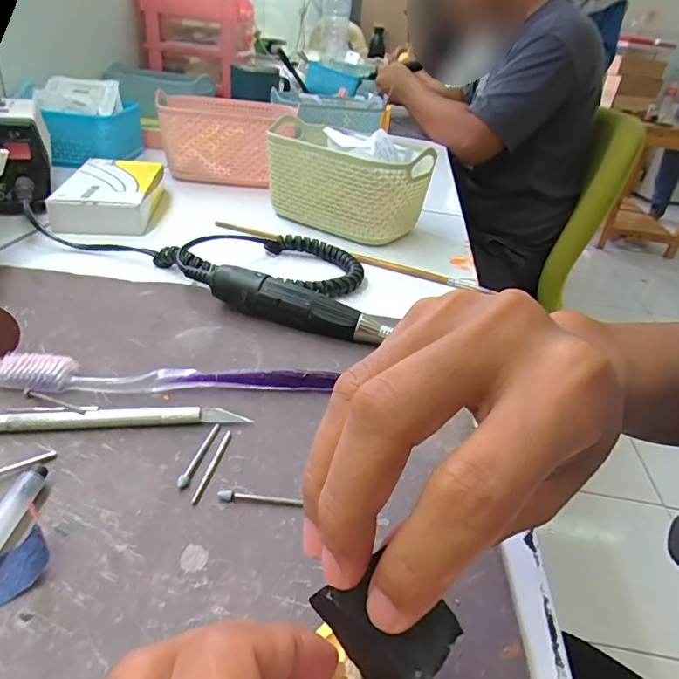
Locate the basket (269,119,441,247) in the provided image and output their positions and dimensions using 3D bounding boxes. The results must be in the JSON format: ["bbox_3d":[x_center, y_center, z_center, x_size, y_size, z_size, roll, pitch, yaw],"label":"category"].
[{"bbox_3d":[0.008,-0.165,0.523,0.163,0.085,0.114,21,35,21],"label":"basket"}]

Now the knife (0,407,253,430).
[{"bbox_3d":[-0.116,0.039,0.240,0.134,0.009,0.007,0,33,-12],"label":"knife"}]

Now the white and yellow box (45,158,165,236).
[{"bbox_3d":[-0.226,-0.148,0.496,0.087,0.031,0.145,0,33,-12],"label":"white and yellow box"}]

